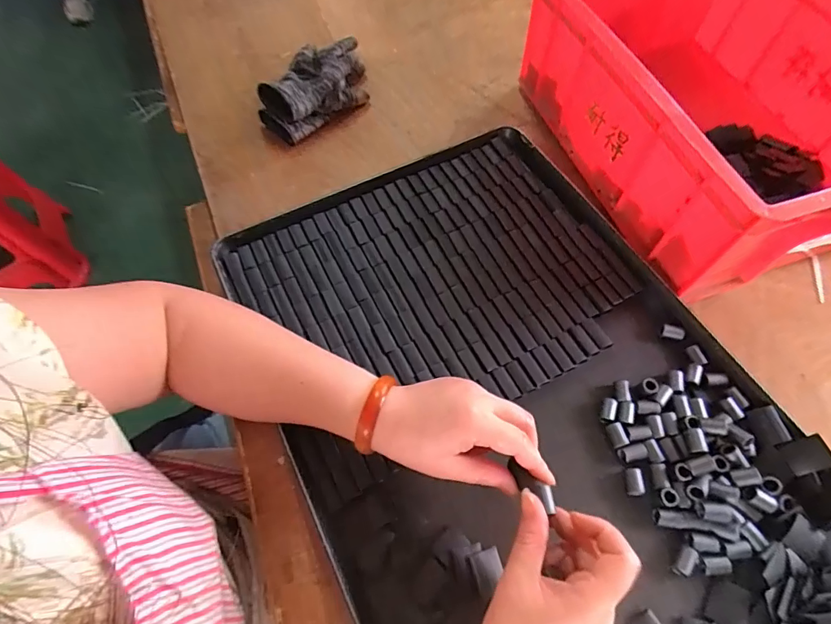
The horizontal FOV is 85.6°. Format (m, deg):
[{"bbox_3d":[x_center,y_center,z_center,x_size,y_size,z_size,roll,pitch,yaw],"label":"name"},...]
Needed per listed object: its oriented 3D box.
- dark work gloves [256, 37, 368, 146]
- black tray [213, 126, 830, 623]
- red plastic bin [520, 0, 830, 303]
[{"bbox_3d":[-0.133,-0.303,0.602,0.169,0.057,0.115,-34,67,-15],"label":"dark work gloves"},{"bbox_3d":[0.091,0.081,0.398,0.387,0.025,0.583,-26,65,-12],"label":"black tray"},{"bbox_3d":[0.346,-0.243,0.514,0.306,0.161,0.422,-18,63,-8],"label":"red plastic bin"}]

